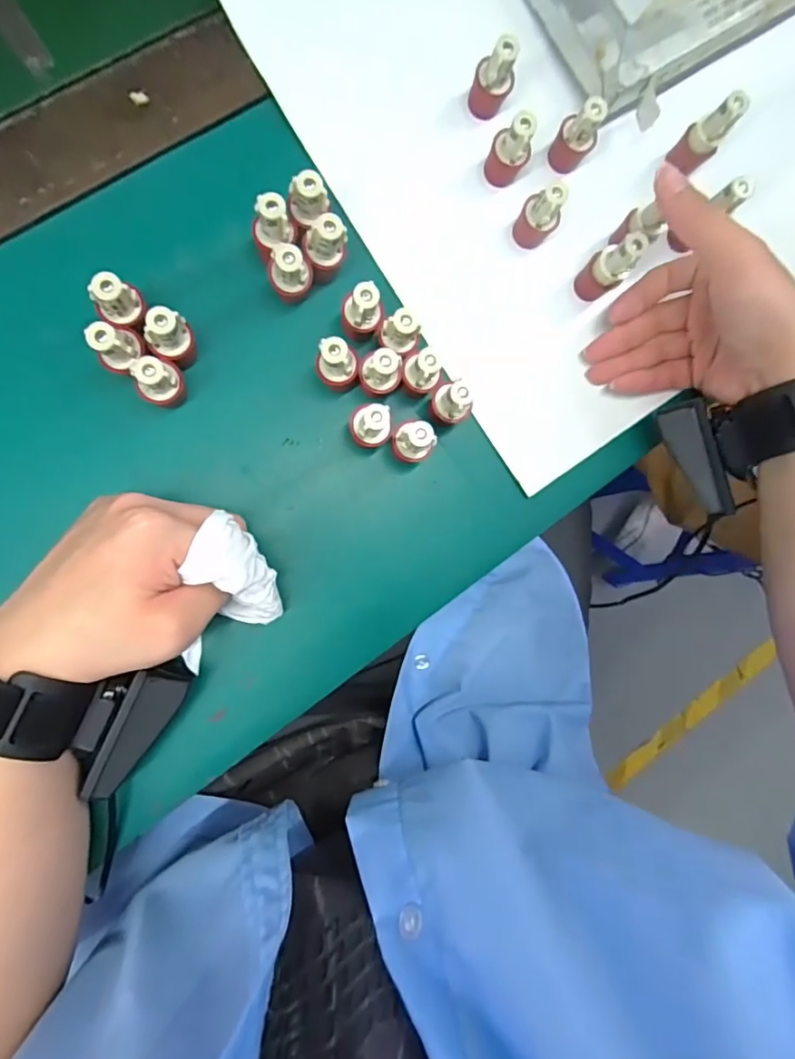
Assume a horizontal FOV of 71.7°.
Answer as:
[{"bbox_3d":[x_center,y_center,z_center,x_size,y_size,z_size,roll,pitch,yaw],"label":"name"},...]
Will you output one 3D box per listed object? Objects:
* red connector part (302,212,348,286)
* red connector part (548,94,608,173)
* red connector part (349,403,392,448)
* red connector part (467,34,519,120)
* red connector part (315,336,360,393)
[{"bbox_3d":[-0.040,-0.155,0.305,0.023,0.043,0.018,5,87,-9],"label":"red connector part"},{"bbox_3d":[0.110,-0.239,0.331,0.019,0.042,0.020,0,88,-10],"label":"red connector part"},{"bbox_3d":[-0.015,-0.056,0.307,0.023,0.046,0.018,-23,92,-10],"label":"red connector part"},{"bbox_3d":[0.057,-0.264,0.323,0.019,0.042,0.016,-28,93,-9],"label":"red connector part"},{"bbox_3d":[-0.033,-0.089,0.305,0.023,0.044,0.018,10,87,-9],"label":"red connector part"}]

